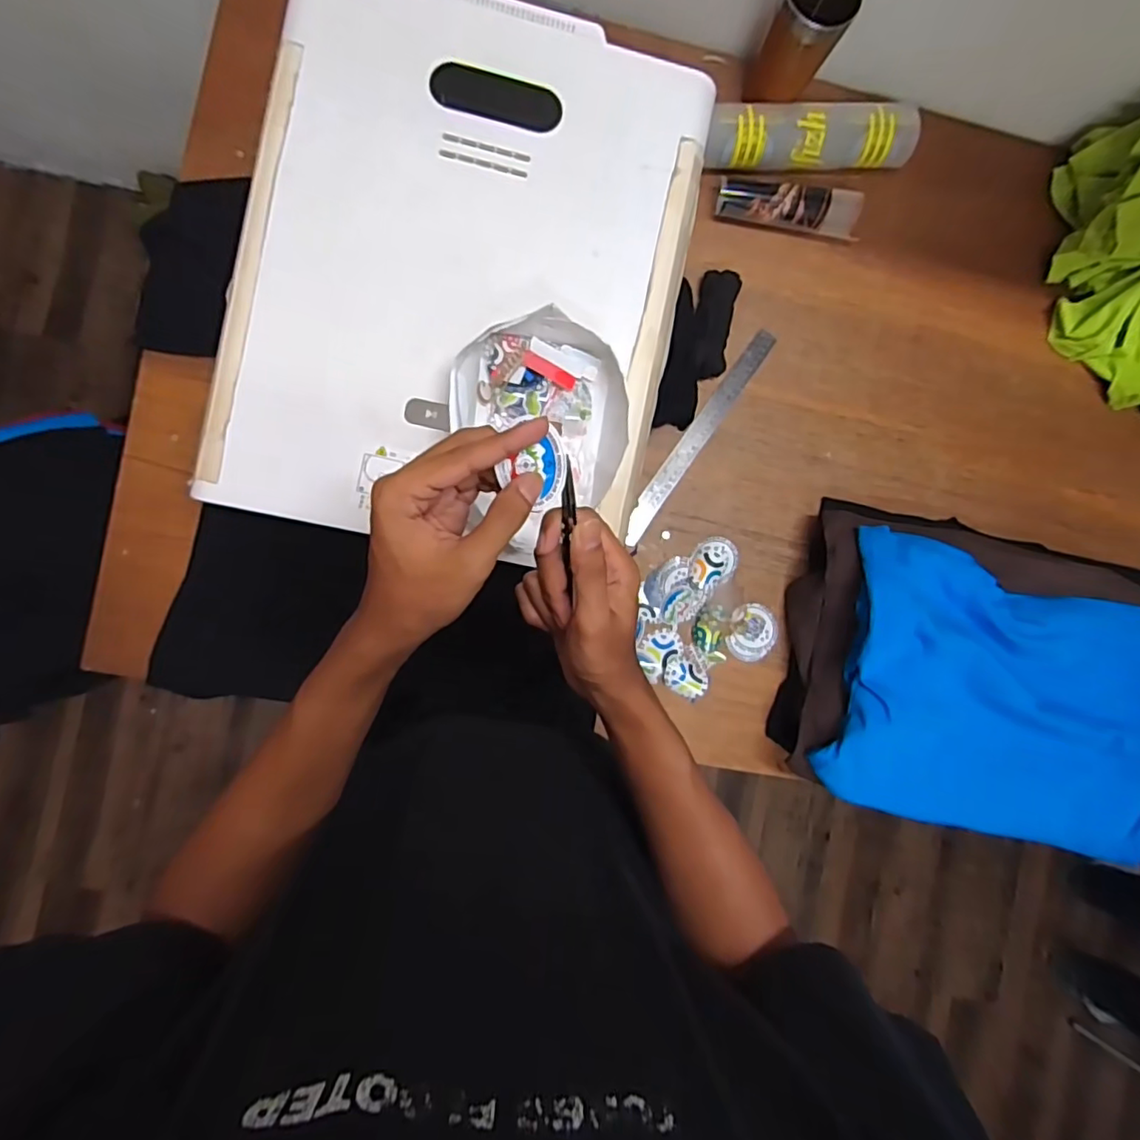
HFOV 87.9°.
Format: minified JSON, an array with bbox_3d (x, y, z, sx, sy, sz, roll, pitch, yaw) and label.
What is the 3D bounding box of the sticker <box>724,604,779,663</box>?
[{"bbox_3d":[0.233,0.081,0.755,0.067,0.009,0.070,-1,95,-8],"label":"sticker"}]

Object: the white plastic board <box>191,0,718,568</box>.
[{"bbox_3d":[-0.095,-0.274,0.551,0.397,0.030,0.492,11,88,-6],"label":"white plastic board"}]

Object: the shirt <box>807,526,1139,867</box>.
[{"bbox_3d":[0.560,0.171,0.730,0.536,0.104,0.324,14,87,-6],"label":"shirt"}]

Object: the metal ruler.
[{"bbox_3d":[0.160,-0.168,0.743,0.027,0.007,0.316,35,88,-6],"label":"metal ruler"}]

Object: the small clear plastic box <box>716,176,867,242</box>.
[{"bbox_3d":[0.270,-0.448,0.726,0.181,0.047,0.050,5,88,-6],"label":"small clear plastic box"}]

